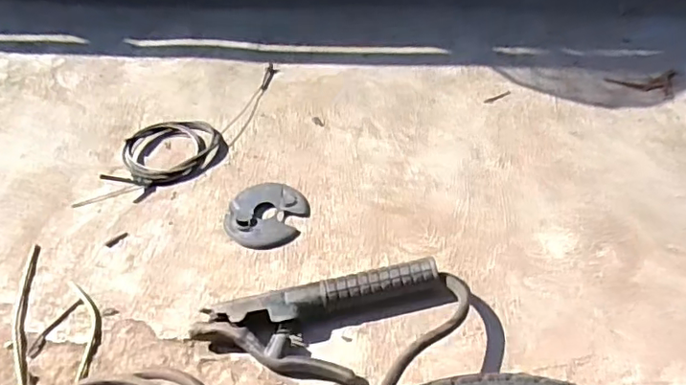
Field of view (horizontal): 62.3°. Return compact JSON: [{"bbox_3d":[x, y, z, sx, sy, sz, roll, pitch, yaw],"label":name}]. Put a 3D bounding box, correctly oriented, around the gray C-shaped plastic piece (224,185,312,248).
[{"bbox_3d":[-0.101,0.029,0.758,0.101,0.011,0.106,-3,56,4],"label":"gray C-shaped plastic piece"}]

